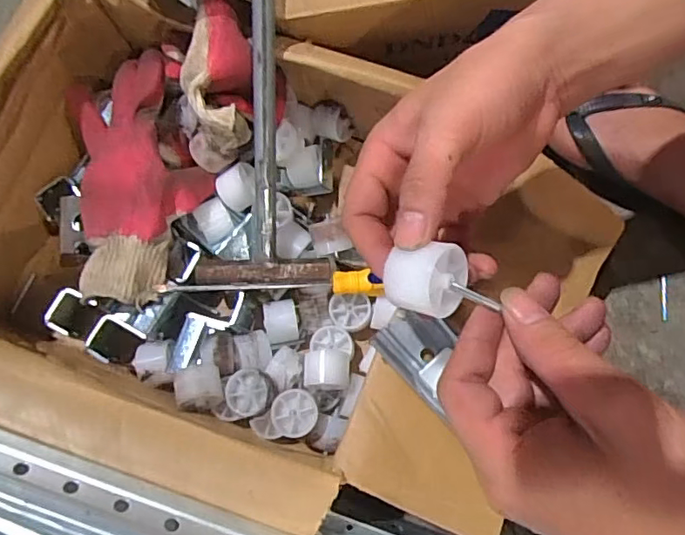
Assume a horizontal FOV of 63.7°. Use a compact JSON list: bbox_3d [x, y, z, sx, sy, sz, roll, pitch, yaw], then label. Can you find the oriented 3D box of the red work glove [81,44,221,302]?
[{"bbox_3d":[-0.160,-0.078,0.432,0.100,0.039,0.206,-6,78,-1],"label":"red work glove"}]

